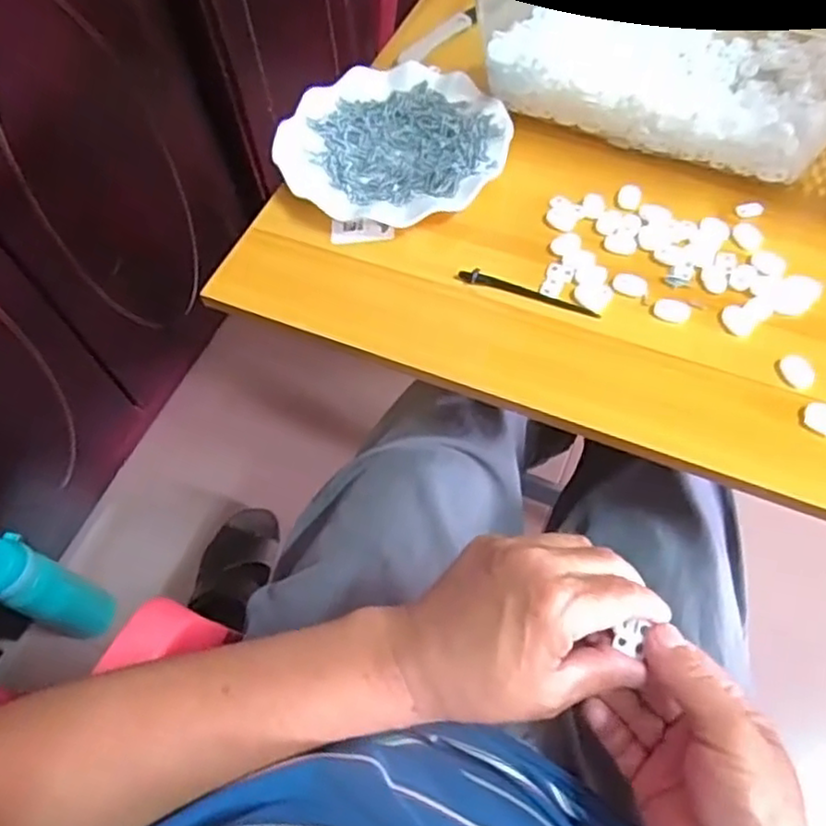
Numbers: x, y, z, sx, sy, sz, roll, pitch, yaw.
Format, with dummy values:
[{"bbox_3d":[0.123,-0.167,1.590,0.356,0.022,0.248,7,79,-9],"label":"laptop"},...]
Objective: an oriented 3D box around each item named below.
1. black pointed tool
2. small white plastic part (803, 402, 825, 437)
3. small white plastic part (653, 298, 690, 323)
[{"bbox_3d":[0.084,-0.088,0.502,0.103,0.010,0.007,17,63,13],"label":"black pointed tool"},{"bbox_3d":[0.257,0.004,0.429,0.024,0.014,0.013,34,68,21],"label":"small white plastic part"},{"bbox_3d":[0.182,-0.072,0.484,0.024,0.006,0.016,11,61,10],"label":"small white plastic part"}]

